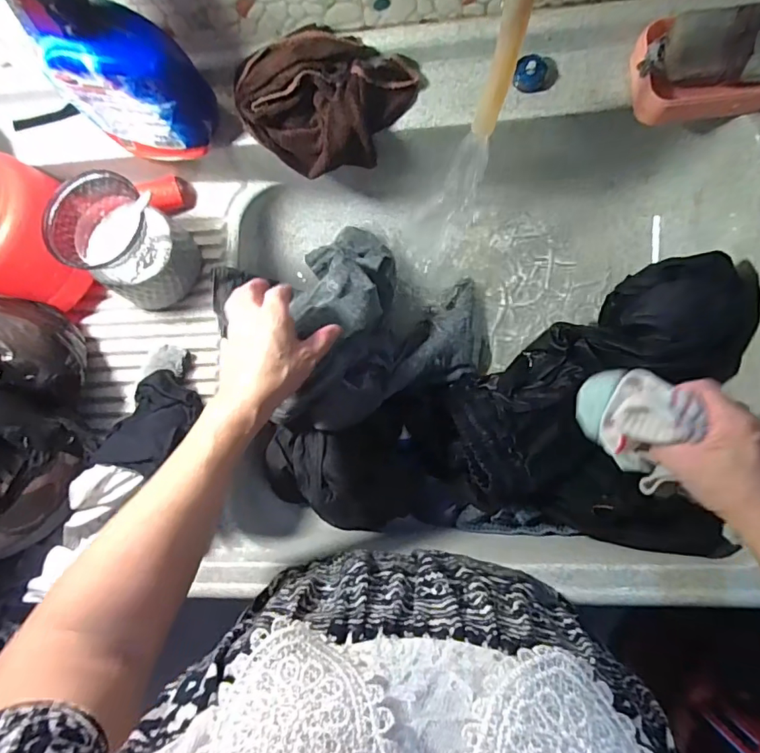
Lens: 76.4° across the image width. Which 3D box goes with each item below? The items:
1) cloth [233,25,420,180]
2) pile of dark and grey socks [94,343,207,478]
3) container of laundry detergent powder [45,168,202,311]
[{"bbox_3d":[-0.051,-0.288,0.502,0.181,0.082,0.110,-3,86,7],"label":"cloth"},{"bbox_3d":[-0.227,0.030,0.503,0.089,0.041,0.156,-3,48,6],"label":"pile of dark and grey socks"},{"bbox_3d":[-0.273,-0.144,0.528,0.101,0.112,0.112,-45,83,2],"label":"container of laundry detergent powder"}]

